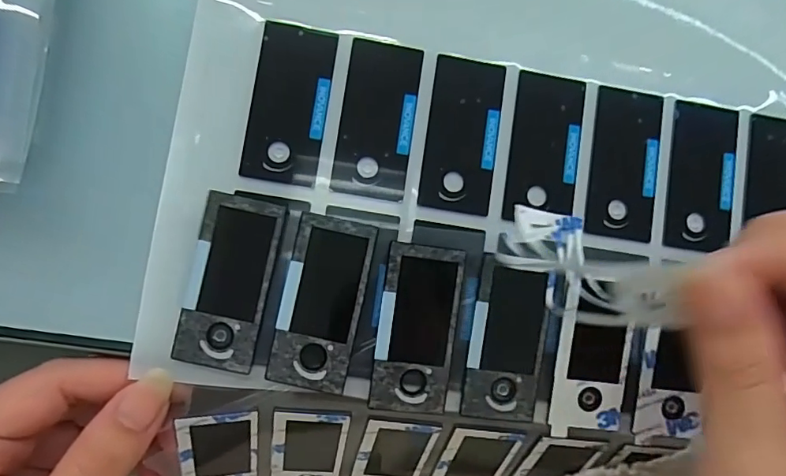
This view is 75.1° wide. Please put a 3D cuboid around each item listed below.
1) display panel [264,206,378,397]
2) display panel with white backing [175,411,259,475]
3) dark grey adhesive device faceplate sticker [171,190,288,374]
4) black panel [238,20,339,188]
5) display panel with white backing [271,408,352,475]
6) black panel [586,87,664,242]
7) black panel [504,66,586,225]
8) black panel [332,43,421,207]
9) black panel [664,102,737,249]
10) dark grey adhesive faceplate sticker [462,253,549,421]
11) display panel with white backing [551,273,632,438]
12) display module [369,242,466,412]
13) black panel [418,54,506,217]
[{"bbox_3d":[-0.025,0.022,0.178,0.027,0.007,0.059,12,84,-5],"label":"display panel"},{"bbox_3d":[-0.065,0.085,0.193,0.027,0.004,0.060,-1,129,-17],"label":"display panel with white backing"},{"bbox_3d":[-0.056,0.015,0.177,0.028,0.004,0.059,13,84,-5],"label":"dark grey adhesive device faceplate sticker"},{"bbox_3d":[-0.038,-0.050,0.187,0.027,0.004,0.059,9,84,-5],"label":"black panel"},{"bbox_3d":[-0.033,0.084,0.200,0.027,0.005,0.062,7,129,-5],"label":"display panel with white backing"},{"bbox_3d":[0.091,-0.030,0.200,0.027,0.004,0.058,8,84,-5],"label":"black panel"},{"bbox_3d":[0.059,-0.035,0.197,0.027,0.004,0.057,8,84,-5],"label":"black panel"},{"bbox_3d":[-0.006,-0.045,0.191,0.027,0.004,0.058,8,84,-5],"label":"black panel"},{"bbox_3d":[0.123,-0.025,0.203,0.028,0.004,0.058,9,84,-5],"label":"black panel"},{"bbox_3d":[0.041,0.037,0.183,0.027,0.007,0.055,7,84,-5],"label":"dark grey adhesive faceplate sticker"},{"bbox_3d":[0.073,0.044,0.187,0.026,0.008,0.056,4,84,-6],"label":"display panel with white backing"},{"bbox_3d":[0.009,0.032,0.179,0.027,0.006,0.057,7,84,-5],"label":"display module"},{"bbox_3d":[0.027,-0.040,0.194,0.027,0.004,0.059,8,84,-5],"label":"black panel"}]

